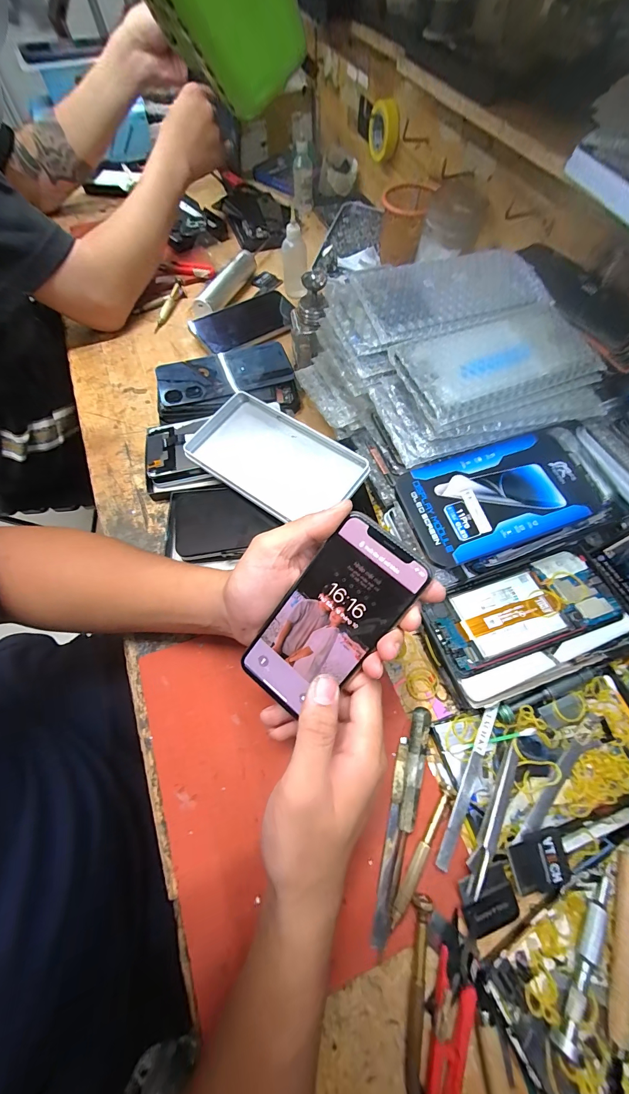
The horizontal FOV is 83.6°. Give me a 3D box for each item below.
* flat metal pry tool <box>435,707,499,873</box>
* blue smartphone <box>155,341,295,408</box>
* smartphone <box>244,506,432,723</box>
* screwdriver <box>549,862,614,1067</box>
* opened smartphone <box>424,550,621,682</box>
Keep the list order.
[{"bbox_3d":[0.121,0.182,0.273,0.014,0.005,0.120,26,67,11],"label":"flat metal pry tool"},{"bbox_3d":[-0.113,-0.223,0.449,0.165,0.010,0.075,-19,66,-9],"label":"blue smartphone"},{"bbox_3d":[0.011,0.050,0.238,0.065,0.004,0.139,39,102,11],"label":"smartphone"},{"bbox_3d":[0.183,0.268,0.229,0.014,0.017,0.105,37,70,15],"label":"screwdriver"},{"bbox_3d":[0.184,0.055,0.311,0.161,0.008,0.069,-20,60,-6],"label":"opened smartphone"}]

